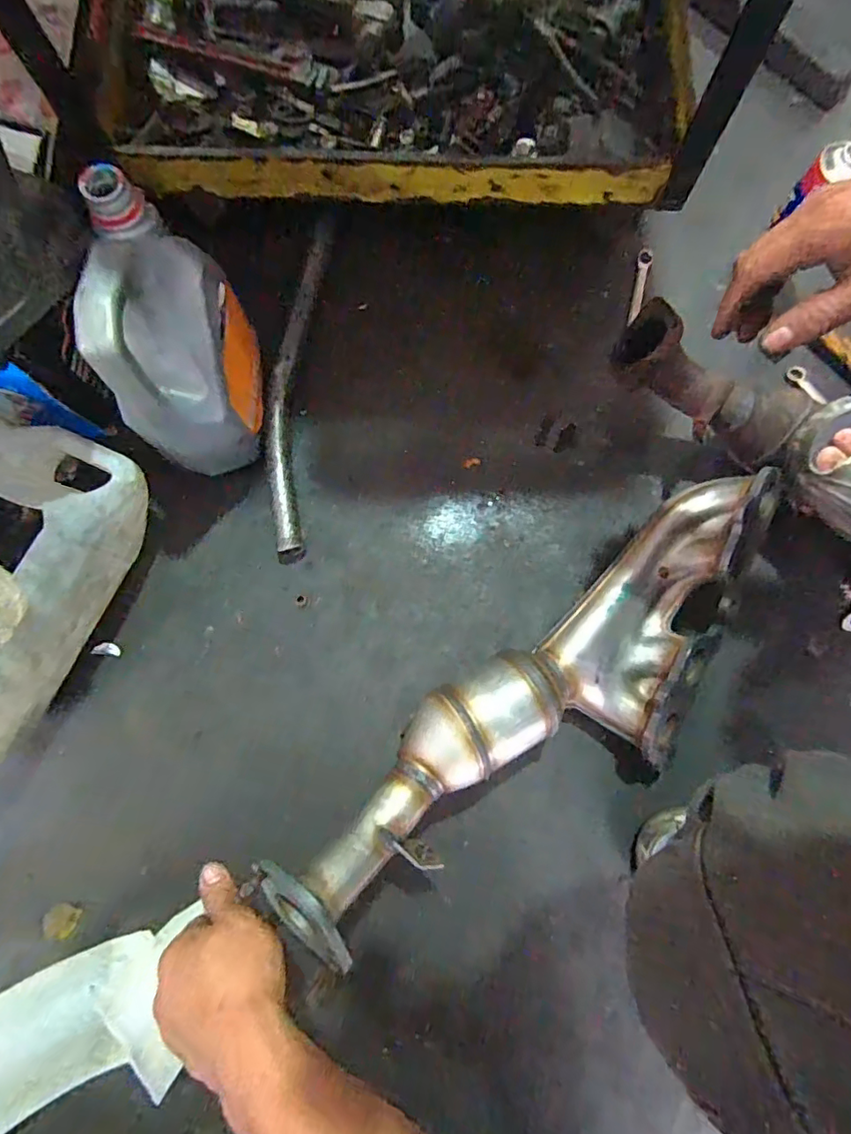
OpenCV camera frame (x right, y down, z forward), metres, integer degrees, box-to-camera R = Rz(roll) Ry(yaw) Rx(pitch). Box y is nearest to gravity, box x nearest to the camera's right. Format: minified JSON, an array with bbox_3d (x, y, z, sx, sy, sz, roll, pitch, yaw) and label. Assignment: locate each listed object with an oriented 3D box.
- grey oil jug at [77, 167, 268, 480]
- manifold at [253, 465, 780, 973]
[{"bbox_3d":[-0.247,-0.222,0.560,0.107,0.245,0.190,-4,78,-2],"label":"grey oil jug"},{"bbox_3d":[0.147,0.138,0.546,0.632,0.109,0.182,-35,80,-18],"label":"manifold"}]

